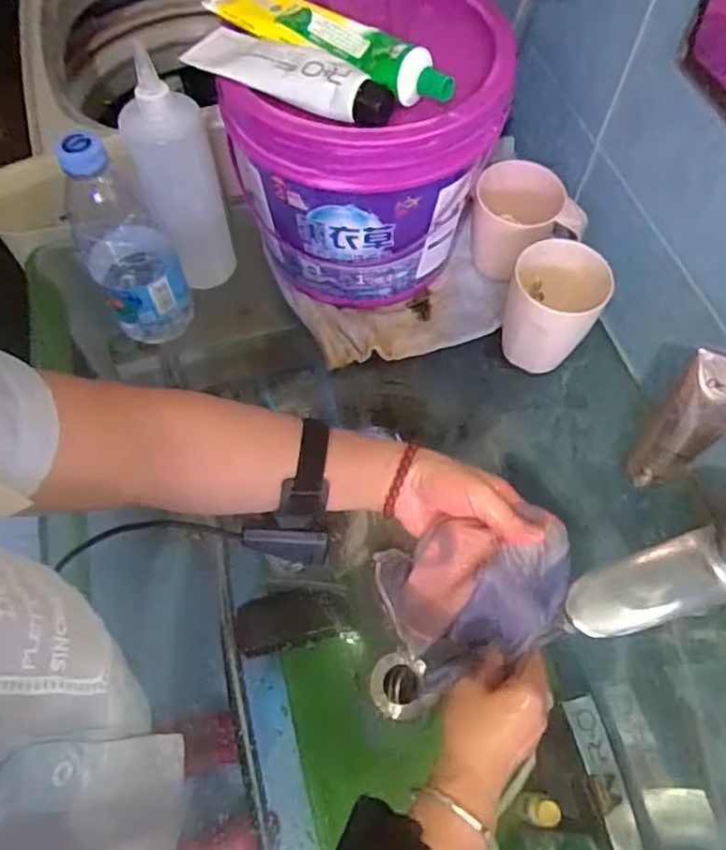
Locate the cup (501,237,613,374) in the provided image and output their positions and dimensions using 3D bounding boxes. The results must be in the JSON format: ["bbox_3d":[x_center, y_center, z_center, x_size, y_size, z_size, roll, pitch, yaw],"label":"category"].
[{"bbox_3d":[0.164,-0.093,0.545,0.073,0.107,0.076,0,61,0],"label":"cup"}]

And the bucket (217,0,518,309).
[{"bbox_3d":[0.013,-0.238,0.562,0.197,0.201,0.226,17,63,9],"label":"bucket"}]

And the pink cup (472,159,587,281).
[{"bbox_3d":[0.148,-0.184,0.585,0.100,0.075,0.078,15,62,8],"label":"pink cup"}]

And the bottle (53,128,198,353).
[{"bbox_3d":[-0.191,-0.142,0.516,0.068,0.199,0.058,-20,63,-11],"label":"bottle"}]

